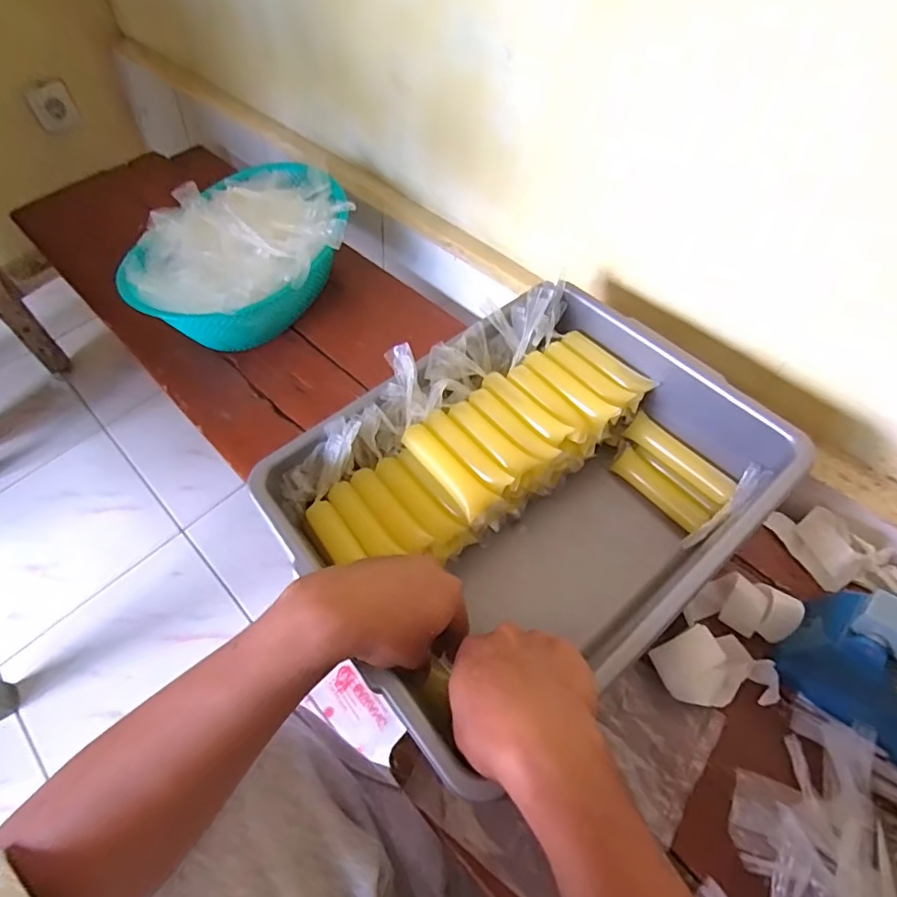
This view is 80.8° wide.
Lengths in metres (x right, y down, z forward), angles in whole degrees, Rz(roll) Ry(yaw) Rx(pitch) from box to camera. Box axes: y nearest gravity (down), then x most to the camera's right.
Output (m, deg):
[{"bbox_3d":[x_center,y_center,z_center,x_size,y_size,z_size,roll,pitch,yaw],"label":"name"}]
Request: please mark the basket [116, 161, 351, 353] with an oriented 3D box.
[{"bbox_3d":[-0.259,-0.248,0.694,0.228,0.109,0.297,13,59,10],"label":"basket"}]

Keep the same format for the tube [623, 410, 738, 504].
[{"bbox_3d":[0.230,0.008,0.526,0.021,0.033,0.117,-34,63,-18],"label":"tube"}]

